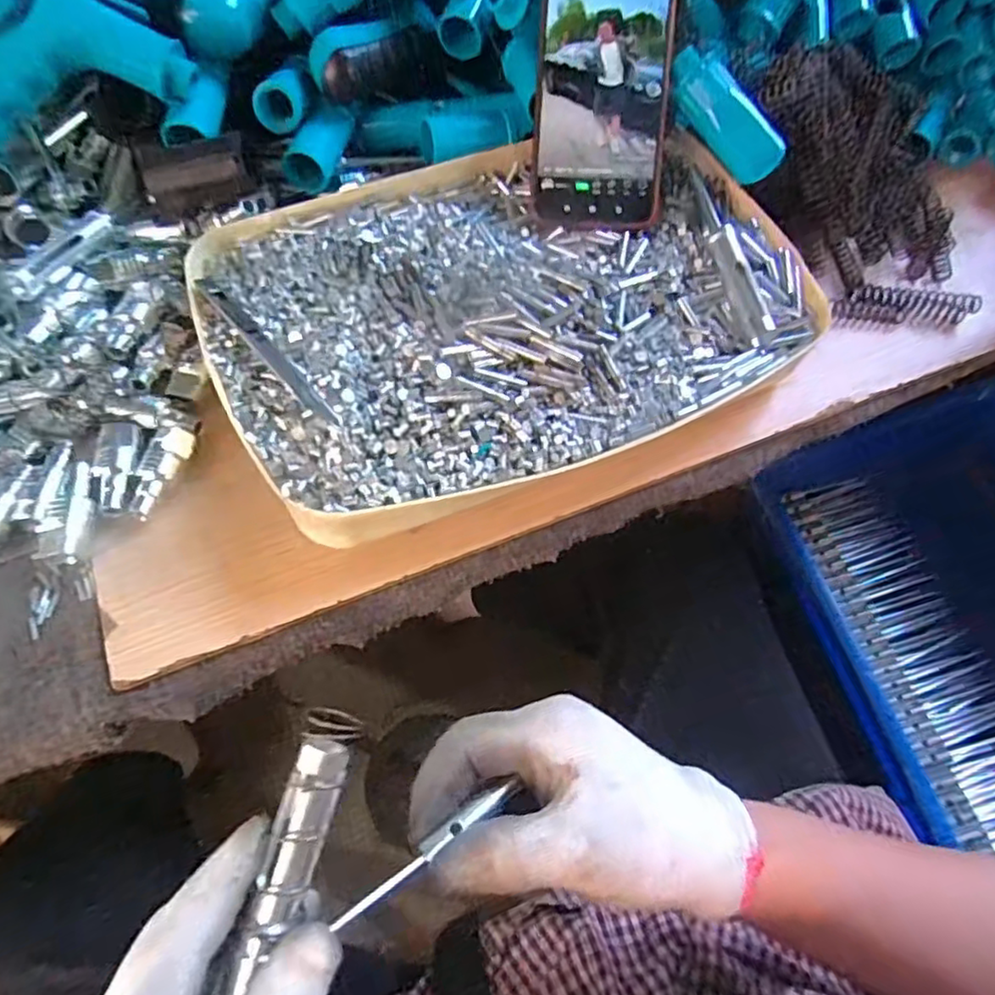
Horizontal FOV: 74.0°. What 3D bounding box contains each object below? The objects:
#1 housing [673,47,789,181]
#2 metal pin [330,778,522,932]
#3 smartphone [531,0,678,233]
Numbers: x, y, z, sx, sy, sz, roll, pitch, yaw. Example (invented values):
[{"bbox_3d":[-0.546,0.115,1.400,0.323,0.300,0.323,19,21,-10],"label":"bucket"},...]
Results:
[{"bbox_3d":[0.135,-0.228,0.395,0.023,0.029,0.084,-44,94,-22],"label":"housing"},{"bbox_3d":[-0.026,0.136,0.256,0.081,0.004,0.007,-28,66,-30],"label":"metal pin"},{"bbox_3d":[0.063,-0.247,0.392,0.078,0.014,0.166,3,99,-1],"label":"smartphone"}]

